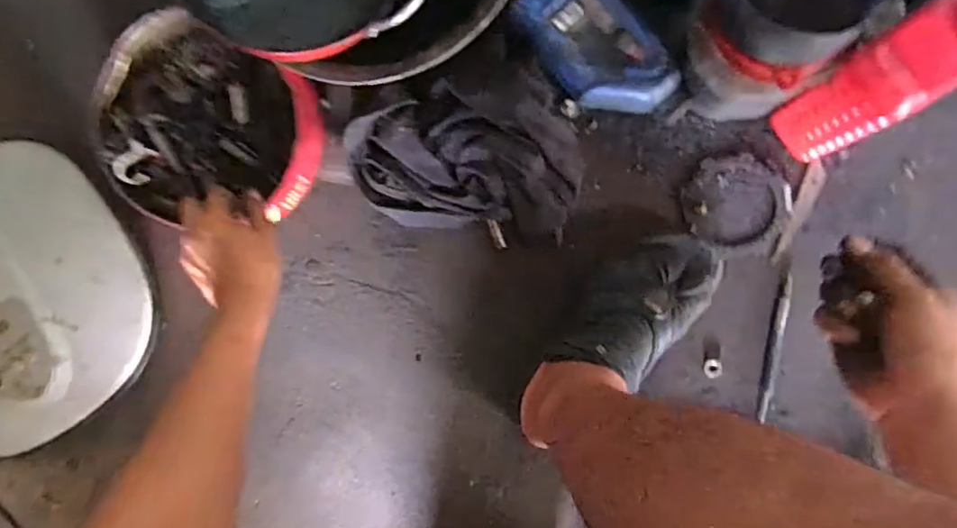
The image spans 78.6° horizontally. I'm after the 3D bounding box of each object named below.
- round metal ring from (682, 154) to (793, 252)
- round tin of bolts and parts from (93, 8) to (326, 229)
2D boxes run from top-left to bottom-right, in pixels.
[{"bbox_3d":[0.288,-0.067,0.658,0.110,0.022,0.104,33,95,2],"label":"round metal ring"},{"bbox_3d":[-0.312,-0.155,0.661,0.225,0.067,0.227,30,95,2],"label":"round tin of bolts and parts"}]

